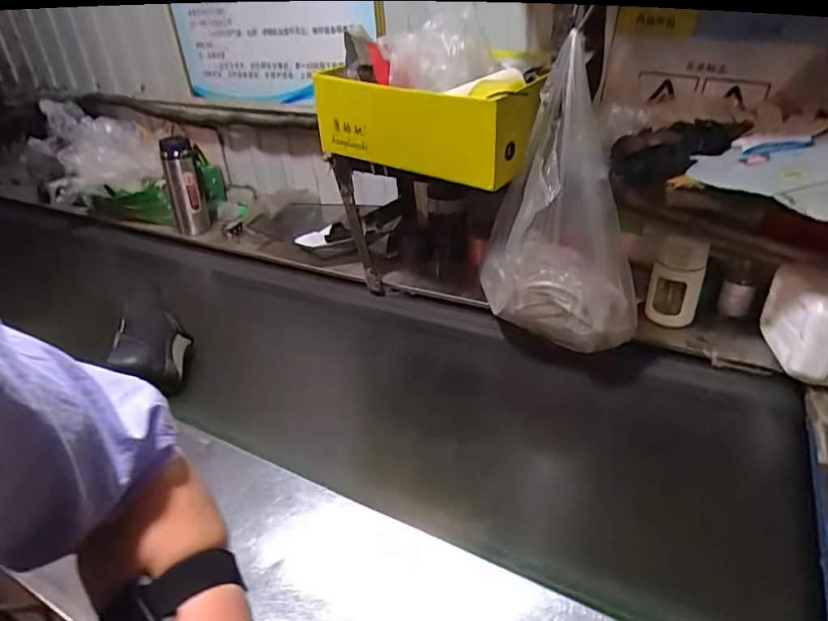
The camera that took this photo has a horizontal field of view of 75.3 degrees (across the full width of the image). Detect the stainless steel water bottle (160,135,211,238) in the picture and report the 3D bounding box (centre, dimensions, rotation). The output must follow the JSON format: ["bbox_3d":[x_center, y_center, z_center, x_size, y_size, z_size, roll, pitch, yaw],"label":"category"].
[{"bbox_3d":[-0.525,-0.279,1.240,0.083,0.213,0.082,-17,33,-19],"label":"stainless steel water bottle"}]

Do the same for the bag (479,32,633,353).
[{"bbox_3d":[0.207,-0.135,0.751,0.181,0.366,0.219,-6,31,-3],"label":"bag"}]

